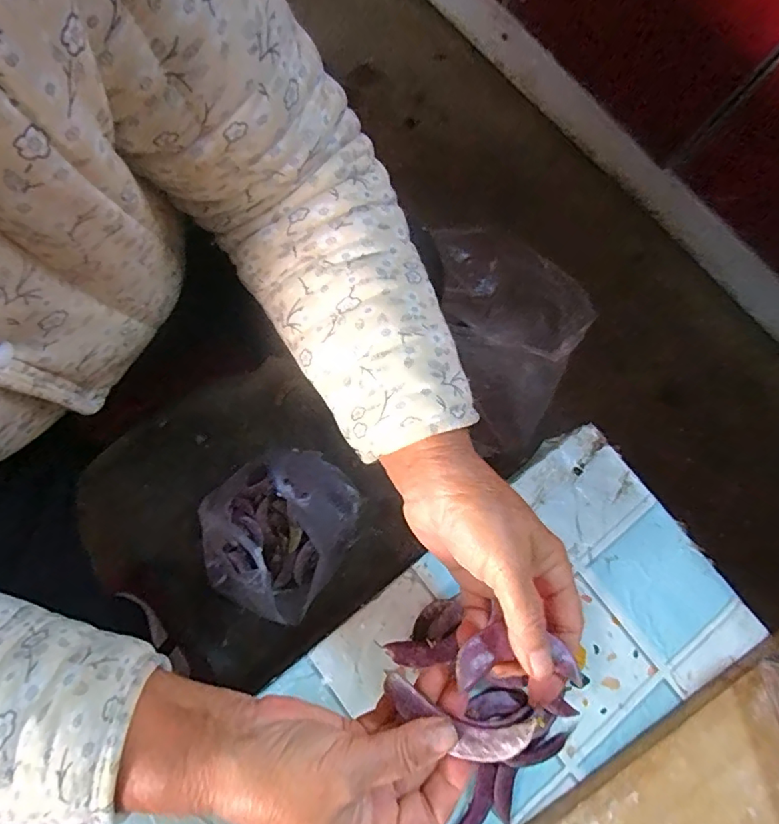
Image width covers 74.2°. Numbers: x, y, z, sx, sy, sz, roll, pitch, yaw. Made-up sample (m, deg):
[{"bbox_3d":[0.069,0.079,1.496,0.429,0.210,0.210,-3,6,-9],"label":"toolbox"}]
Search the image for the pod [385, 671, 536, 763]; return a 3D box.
[{"bbox_3d":[0.034,0.165,0.278,0.080,0.005,0.031,18,76,23],"label":"pod"}]

